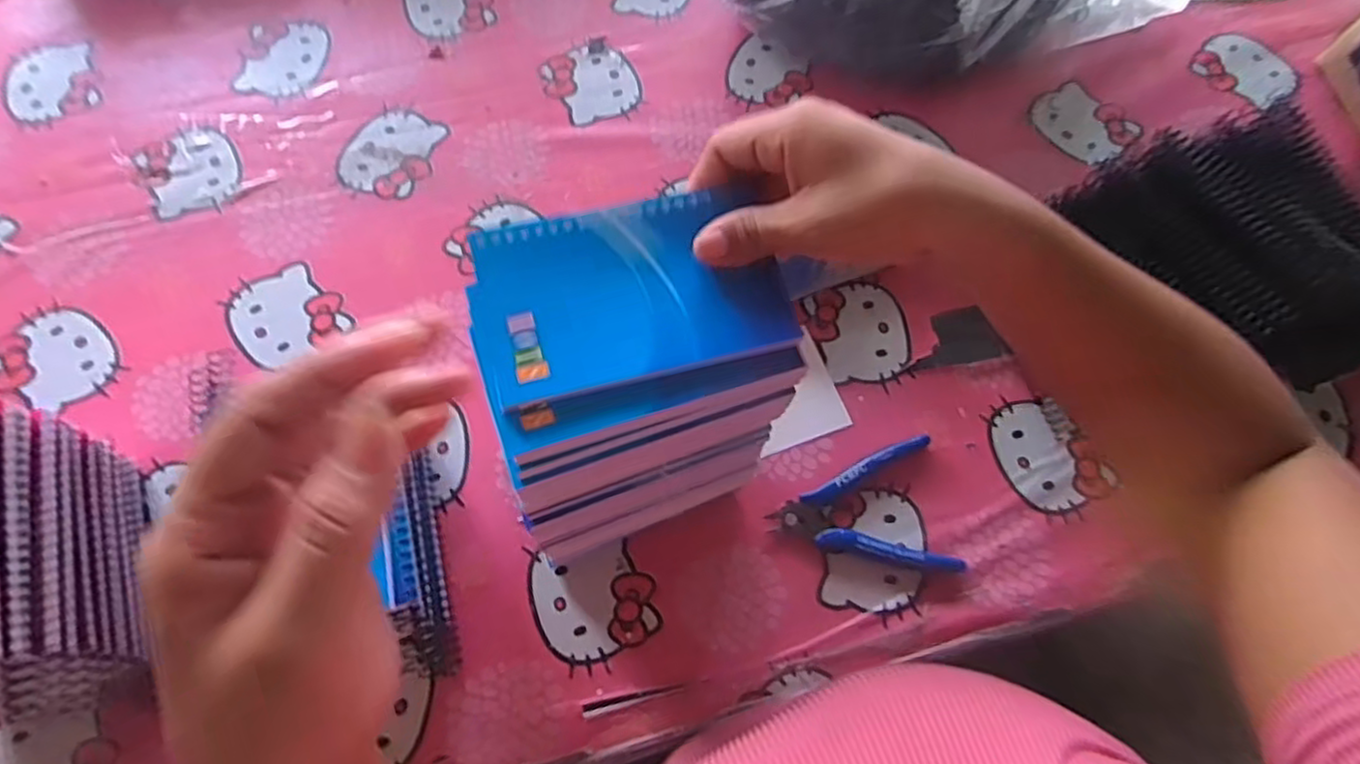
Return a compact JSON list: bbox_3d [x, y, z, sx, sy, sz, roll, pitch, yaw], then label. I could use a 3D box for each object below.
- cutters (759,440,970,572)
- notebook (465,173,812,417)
[{"bbox_3d":[0.116,0.082,0.452,0.110,0.013,0.084,-5,69,-3],"label":"cutters"},{"bbox_3d":[-0.020,-0.040,0.305,0.127,0.006,0.079,-13,79,-8],"label":"notebook"}]

